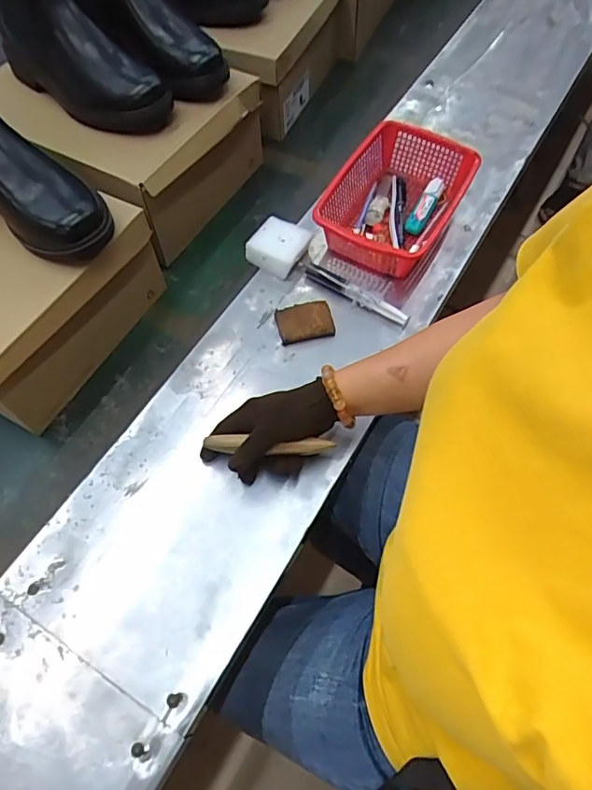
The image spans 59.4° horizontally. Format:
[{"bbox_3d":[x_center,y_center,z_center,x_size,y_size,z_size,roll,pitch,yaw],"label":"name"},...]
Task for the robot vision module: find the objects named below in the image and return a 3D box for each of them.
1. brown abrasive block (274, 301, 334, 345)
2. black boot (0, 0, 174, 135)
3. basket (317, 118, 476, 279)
[{"bbox_3d":[0.011,-0.089,0.630,0.067,0.009,0.049,-12,61,-7],"label":"brown abrasive block"},{"bbox_3d":[-0.275,-0.431,0.611,0.263,0.159,0.088,32,65,16],"label":"black boot"},{"bbox_3d":[0.131,-0.251,0.684,0.150,0.072,0.220,25,64,14],"label":"basket"}]

